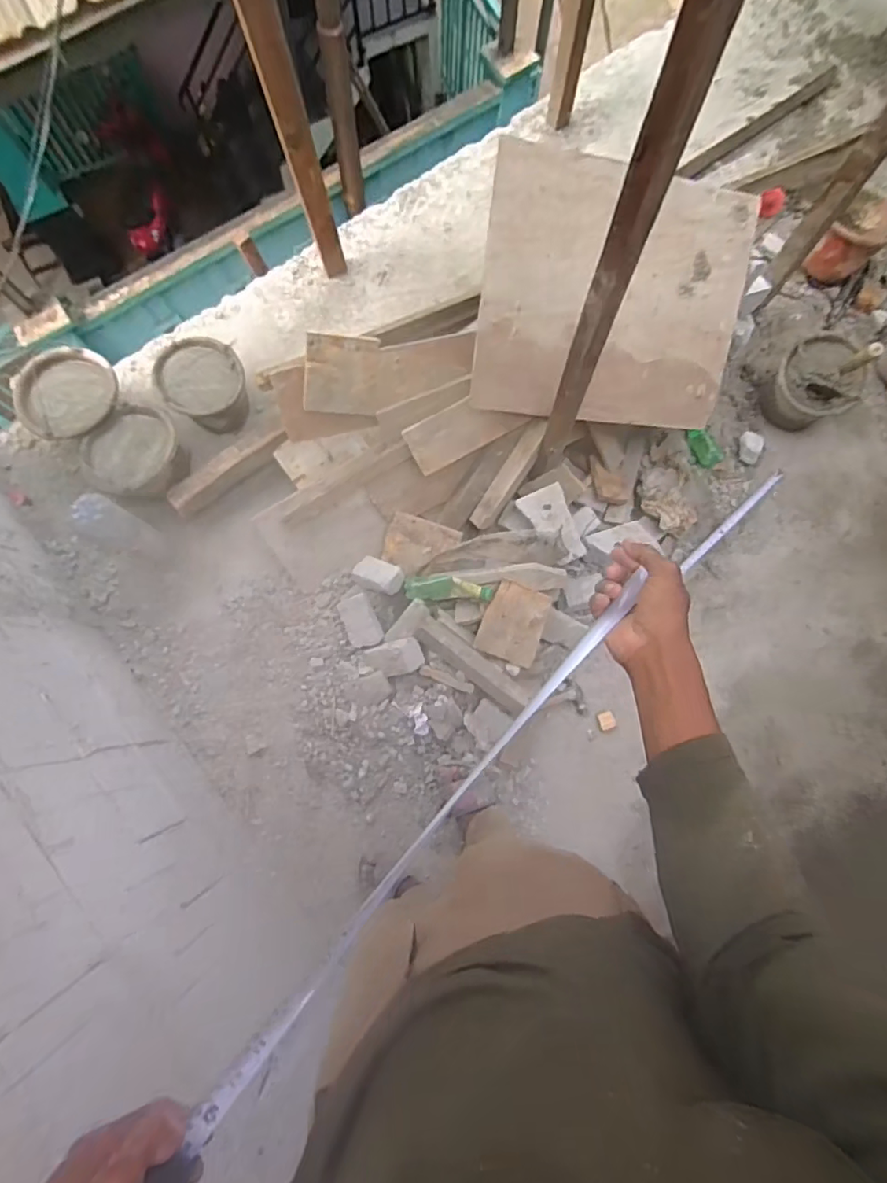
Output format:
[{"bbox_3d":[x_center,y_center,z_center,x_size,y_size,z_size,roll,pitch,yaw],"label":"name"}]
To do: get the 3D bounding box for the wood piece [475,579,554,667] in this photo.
[{"bbox_3d":[0.173,0.078,1.339,0.145,0.011,0.180,19,93,1],"label":"wood piece"}]

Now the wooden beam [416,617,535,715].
[{"bbox_3d":[0.073,0.182,1.341,0.335,0.046,0.067,38,82,7],"label":"wooden beam"}]

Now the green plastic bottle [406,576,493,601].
[{"bbox_3d":[0.014,-0.006,1.362,0.222,0.071,0.061,3,79,13],"label":"green plastic bottle"}]

